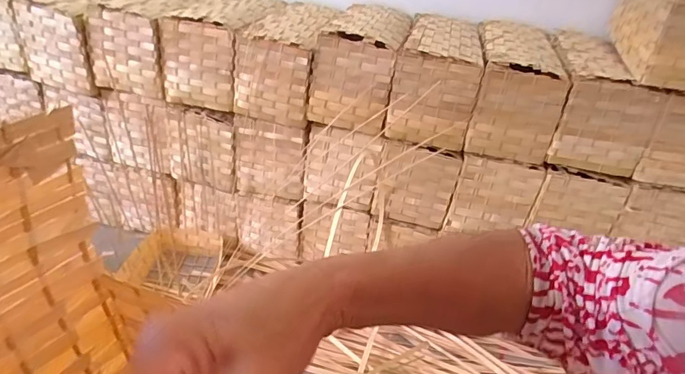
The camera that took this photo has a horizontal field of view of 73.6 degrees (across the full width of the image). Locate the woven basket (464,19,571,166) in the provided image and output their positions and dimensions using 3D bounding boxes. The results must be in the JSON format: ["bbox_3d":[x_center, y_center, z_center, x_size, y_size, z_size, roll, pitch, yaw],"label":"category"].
[{"bbox_3d":[0.398,-0.238,1.094,0.171,0.222,0.339,10,30,8],"label":"woven basket"}]

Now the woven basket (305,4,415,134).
[{"bbox_3d":[0.050,-0.308,1.162,0.186,0.225,0.323,12,30,10],"label":"woven basket"}]

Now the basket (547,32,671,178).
[{"bbox_3d":[0.561,-0.190,1.032,0.173,0.210,0.295,11,30,8],"label":"basket"}]

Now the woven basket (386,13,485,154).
[{"bbox_3d":[0.233,-0.258,1.106,0.181,0.215,0.295,13,30,12],"label":"woven basket"}]

